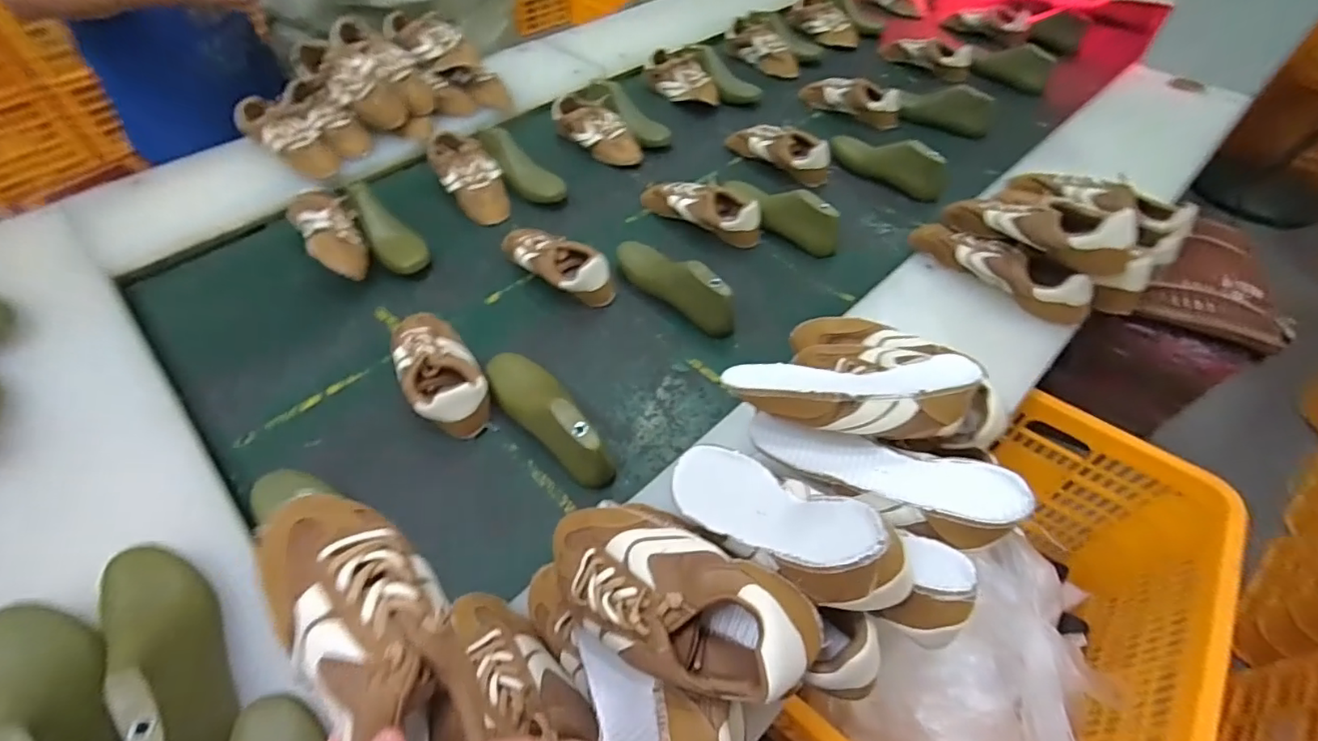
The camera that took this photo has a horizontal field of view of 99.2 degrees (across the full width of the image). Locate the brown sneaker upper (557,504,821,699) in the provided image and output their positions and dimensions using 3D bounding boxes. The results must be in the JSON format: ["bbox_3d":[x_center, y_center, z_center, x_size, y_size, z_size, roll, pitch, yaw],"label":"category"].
[{"bbox_3d":[0.002,0.164,0.421,0.226,0.072,0.102,14,52,33],"label":"brown sneaker upper"}]

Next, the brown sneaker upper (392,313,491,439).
[{"bbox_3d":[-0.299,-0.004,0.754,0.093,0.067,0.218,-29,58,-21],"label":"brown sneaker upper"}]

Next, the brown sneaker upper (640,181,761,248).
[{"bbox_3d":[0.073,-0.288,0.988,0.233,0.070,0.075,29,58,20],"label":"brown sneaker upper"}]

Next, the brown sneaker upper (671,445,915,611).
[{"bbox_3d":[0.087,0.128,0.459,0.079,0.082,0.238,-32,24,-22],"label":"brown sneaker upper"}]

